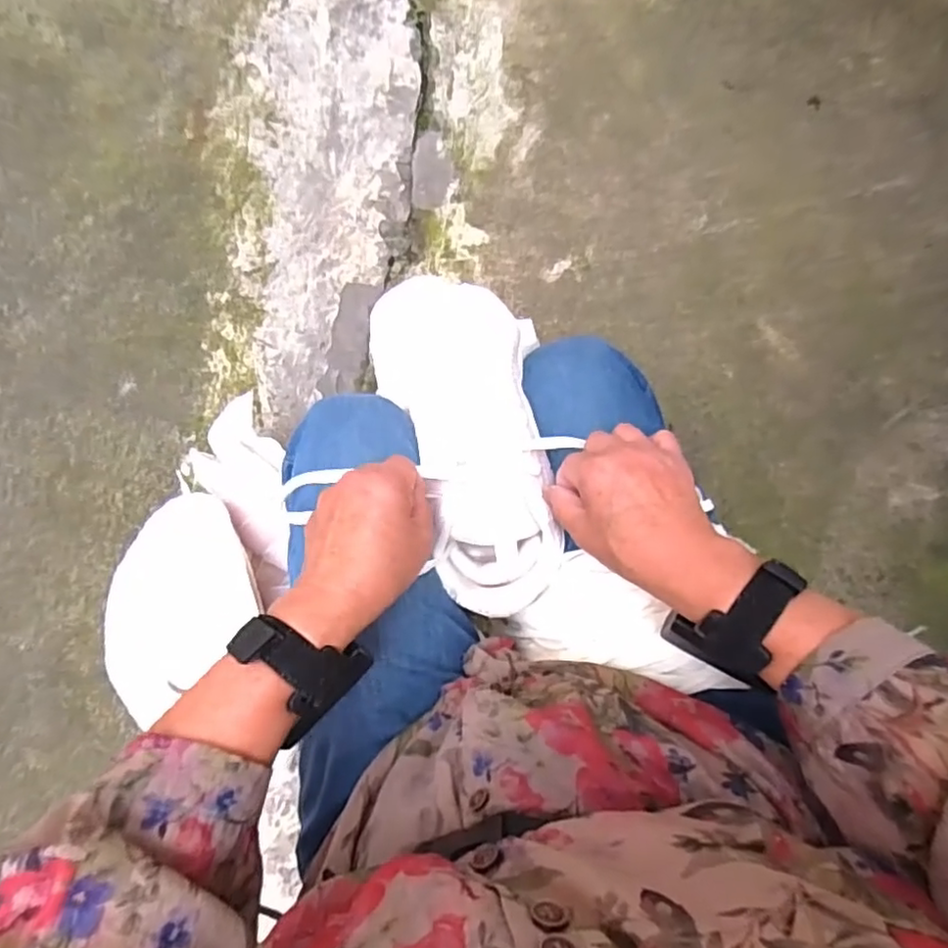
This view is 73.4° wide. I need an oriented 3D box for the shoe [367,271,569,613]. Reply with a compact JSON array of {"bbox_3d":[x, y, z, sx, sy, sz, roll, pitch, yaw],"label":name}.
[{"bbox_3d":[-0.007,-0.035,0.495,0.105,0.094,0.276,-17,70,-2],"label":"shoe"}]

